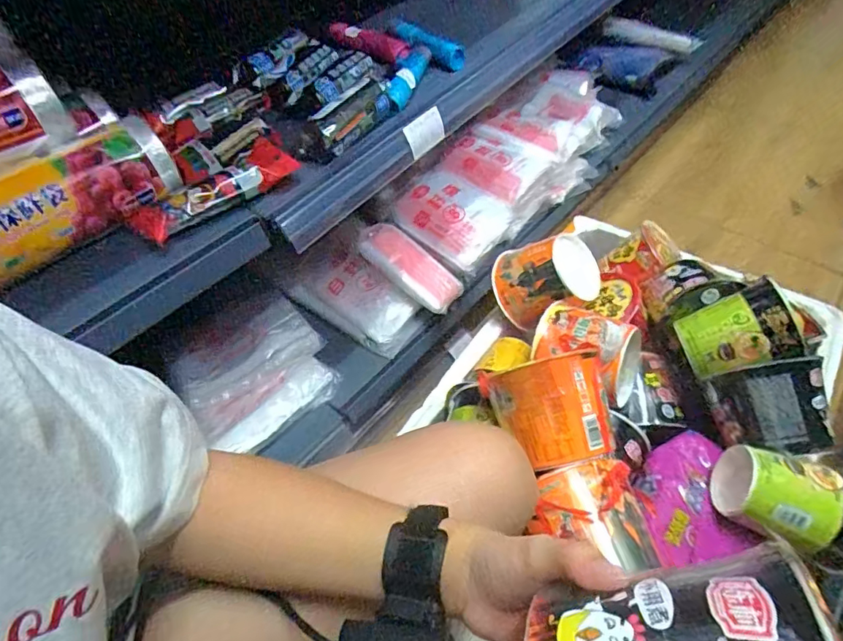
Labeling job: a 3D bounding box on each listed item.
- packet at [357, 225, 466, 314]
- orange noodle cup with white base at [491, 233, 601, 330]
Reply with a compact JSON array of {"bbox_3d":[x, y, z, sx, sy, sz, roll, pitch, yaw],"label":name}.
[{"bbox_3d":[-0.019,-0.094,0.904,0.193,0.033,0.089,39,58,-3],"label":"packet"},{"bbox_3d":[0.190,-0.045,0.760,0.134,0.115,0.139,9,73,-31],"label":"orange noodle cup with white base"}]

